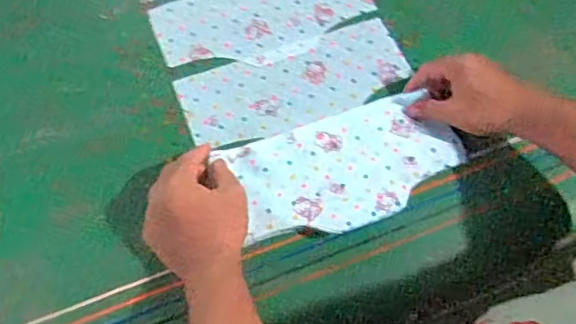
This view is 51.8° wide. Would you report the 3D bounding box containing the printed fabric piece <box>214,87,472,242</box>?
[{"bbox_3d":[0.071,0.003,0.675,0.255,0.013,0.138,-17,66,-10],"label":"printed fabric piece"}]

